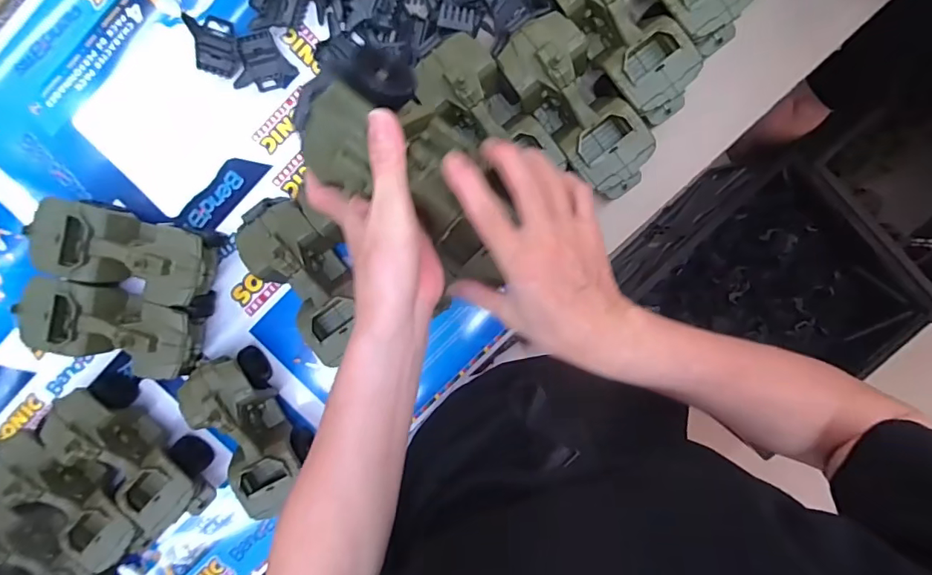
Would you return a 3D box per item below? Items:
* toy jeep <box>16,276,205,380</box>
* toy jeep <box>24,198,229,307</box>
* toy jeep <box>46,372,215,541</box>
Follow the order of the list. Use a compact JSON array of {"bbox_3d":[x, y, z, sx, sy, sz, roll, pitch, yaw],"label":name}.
[{"bbox_3d":[-0.371,0.041,0.537,0.177,0.078,0.080,17,97,-1],"label":"toy jeep"},{"bbox_3d":[-0.352,-0.039,0.529,0.175,0.083,0.084,14,97,-1],"label":"toy jeep"},{"bbox_3d":[-0.368,0.188,0.554,0.085,0.077,0.188,-42,95,6],"label":"toy jeep"}]

